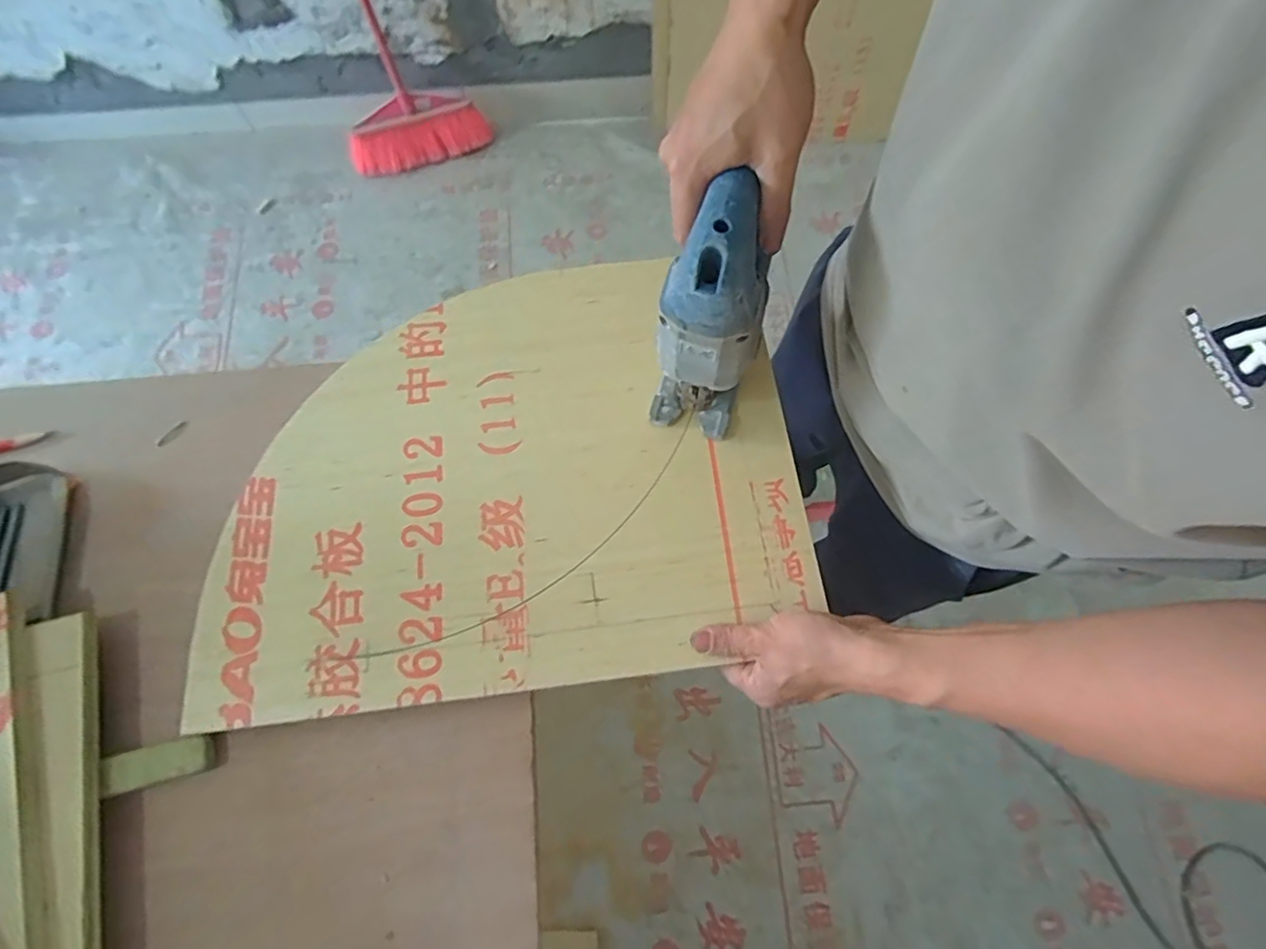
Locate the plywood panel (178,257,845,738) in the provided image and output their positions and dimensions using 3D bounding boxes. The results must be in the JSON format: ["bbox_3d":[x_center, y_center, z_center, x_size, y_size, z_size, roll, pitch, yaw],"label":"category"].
[{"bbox_3d":[-0.113,-0.013,0.514,0.482,0.008,0.359,-8,71,-2],"label":"plywood panel"}]

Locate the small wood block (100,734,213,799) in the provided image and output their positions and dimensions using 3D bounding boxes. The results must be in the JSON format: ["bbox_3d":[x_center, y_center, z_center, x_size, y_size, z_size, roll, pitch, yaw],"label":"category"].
[{"bbox_3d":[-0.365,0.222,0.457,0.080,0.007,0.029,-14,74,-5],"label":"small wood block"}]

